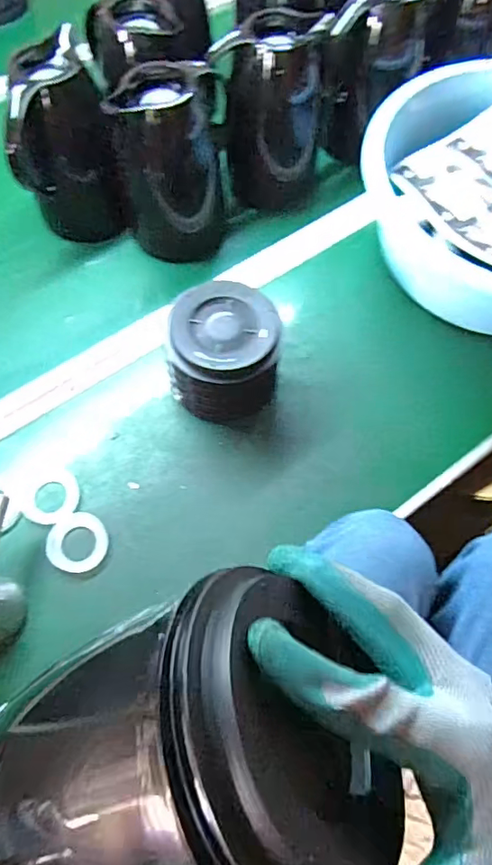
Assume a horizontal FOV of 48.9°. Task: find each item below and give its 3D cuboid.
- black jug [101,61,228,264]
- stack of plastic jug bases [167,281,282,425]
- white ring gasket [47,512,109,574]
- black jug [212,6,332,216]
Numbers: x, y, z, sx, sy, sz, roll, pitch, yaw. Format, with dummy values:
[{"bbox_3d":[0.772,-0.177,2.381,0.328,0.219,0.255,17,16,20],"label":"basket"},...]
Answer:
[{"bbox_3d":[-0.083,-0.320,0.653,0.118,0.212,0.109,-1,64,-1],"label":"black jug"},{"bbox_3d":[-0.021,-0.083,0.588,0.116,0.098,0.118,10,64,5],"label":"stack of plastic jug bases"},{"bbox_3d":[-0.171,0.112,0.550,0.058,0.005,0.059,4,64,2],"label":"white ring gasket"},{"bbox_3d":[0.033,-0.399,0.690,0.126,0.192,0.111,8,64,4],"label":"black jug"}]

